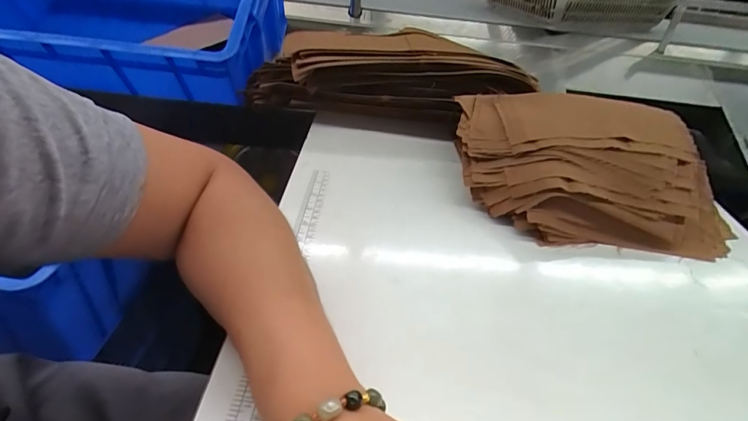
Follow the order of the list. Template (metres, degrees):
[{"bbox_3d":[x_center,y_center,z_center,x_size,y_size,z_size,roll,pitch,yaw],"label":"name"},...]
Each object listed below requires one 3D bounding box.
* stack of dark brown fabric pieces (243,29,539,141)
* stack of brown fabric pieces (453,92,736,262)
[{"bbox_3d":[0.017,-0.194,0.587,0.430,0.121,0.141,9,38,4],"label":"stack of dark brown fabric pieces"},{"bbox_3d":[0.246,-0.064,0.454,0.288,0.105,0.209,3,38,-4],"label":"stack of brown fabric pieces"}]

